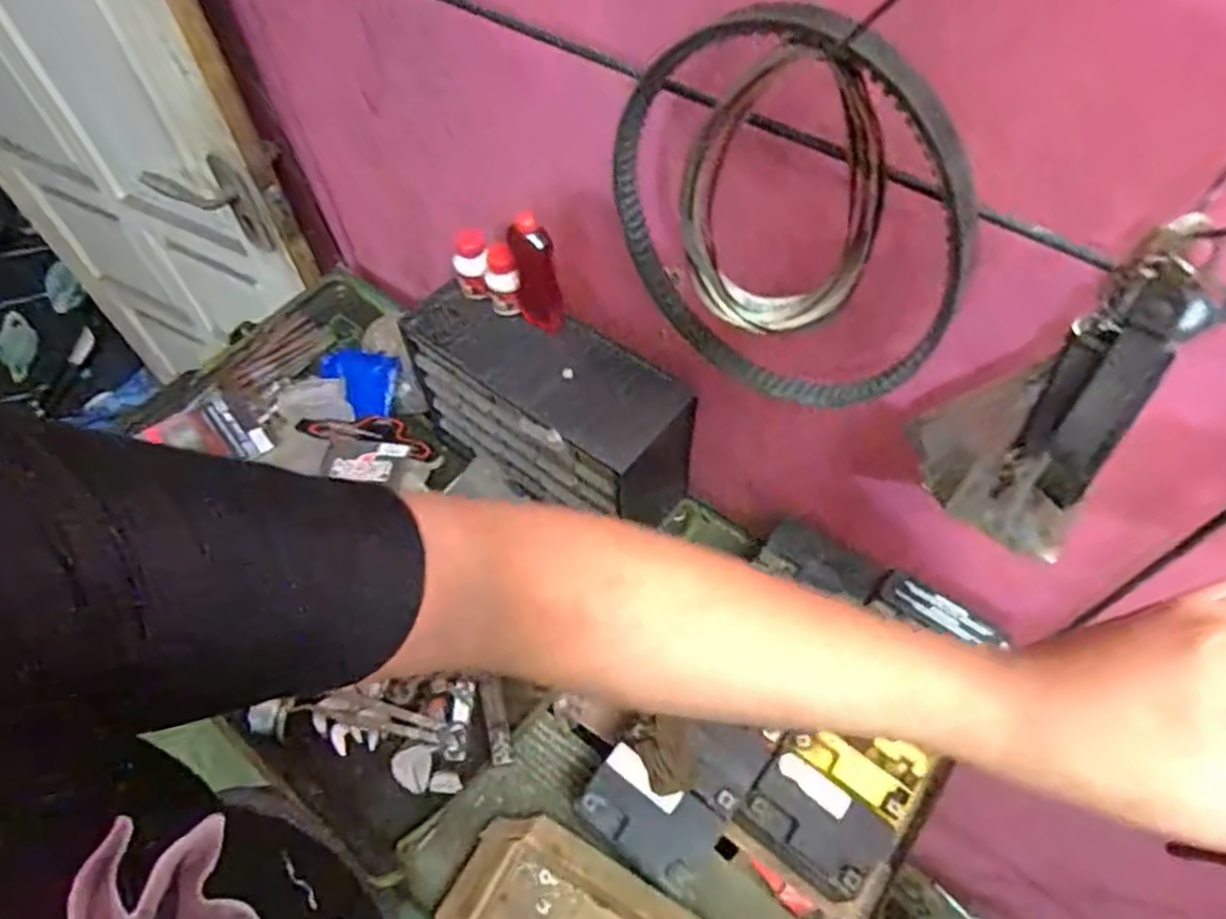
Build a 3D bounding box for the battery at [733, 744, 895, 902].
[{"bbox_3d":[0.172,0.321,0.652,0.114,0.079,0.075,35,64,21],"label":"battery"}]

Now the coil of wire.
[{"bbox_3d":[0.103,-0.148,0.464,0.116,0.193,0.054,14,58,10],"label":"coil of wire"}]

